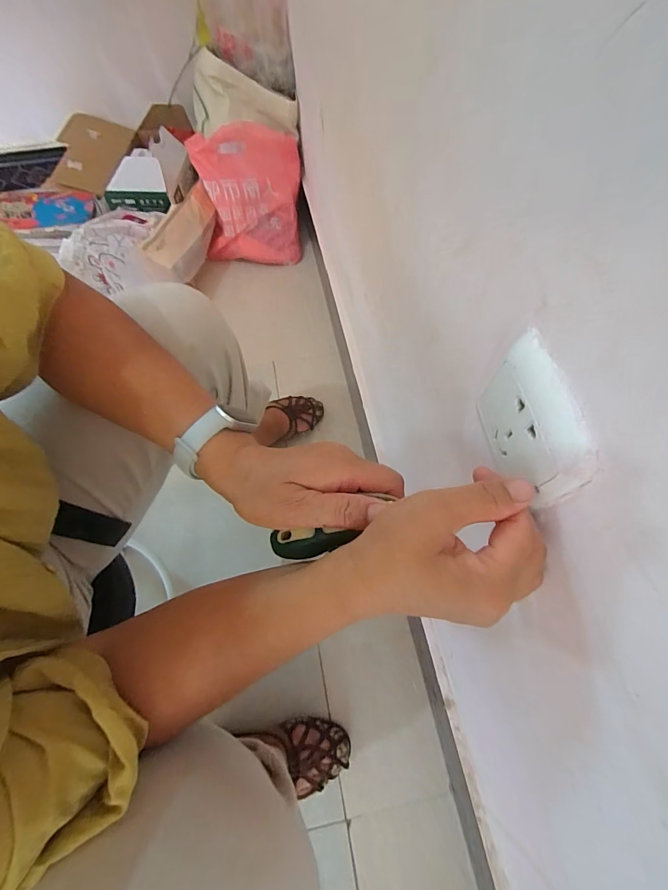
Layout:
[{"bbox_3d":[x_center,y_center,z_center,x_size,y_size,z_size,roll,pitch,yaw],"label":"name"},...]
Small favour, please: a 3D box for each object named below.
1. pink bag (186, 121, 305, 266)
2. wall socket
[{"bbox_3d":[-0.199,-0.588,0.933,0.244,0.261,0.166,-7,64,-3],"label":"pink bag"},{"bbox_3d":[0.109,-0.008,0.218,0.012,0.072,0.080,-12,65,-5],"label":"wall socket"}]

